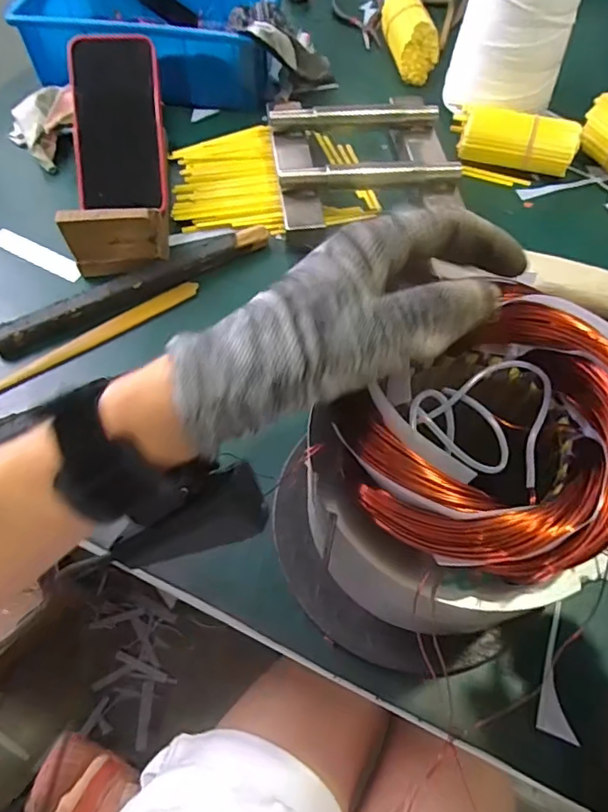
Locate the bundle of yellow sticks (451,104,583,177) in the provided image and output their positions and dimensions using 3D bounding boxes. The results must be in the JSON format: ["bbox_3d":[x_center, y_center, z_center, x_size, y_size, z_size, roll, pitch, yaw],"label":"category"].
[{"bbox_3d":[0.220,-0.281,0.574,0.127,0.046,0.044,21,62,12],"label":"bundle of yellow sticks"}]

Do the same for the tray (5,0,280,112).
[{"bbox_3d":[-0.171,-0.470,0.663,0.279,0.088,0.220,8,60,5],"label":"tray"}]

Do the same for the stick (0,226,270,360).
[{"bbox_3d":[-0.152,-0.109,0.496,0.256,0.021,0.030,-27,63,-15],"label":"stick"}]

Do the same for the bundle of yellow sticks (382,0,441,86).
[{"bbox_3d":[0.133,-0.476,0.686,0.057,0.044,0.158,-7,60,-4],"label":"bundle of yellow sticks"}]

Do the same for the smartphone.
[{"bbox_3d":[-0.177,-0.265,0.515,0.081,0.015,0.155,-3,98,1],"label":"smartphone"}]

